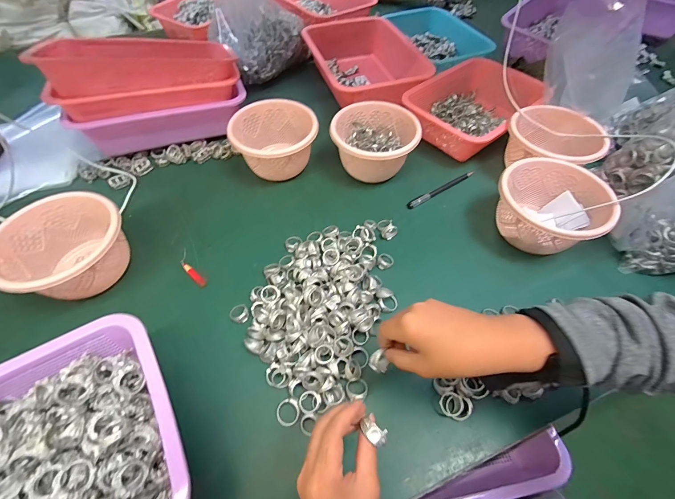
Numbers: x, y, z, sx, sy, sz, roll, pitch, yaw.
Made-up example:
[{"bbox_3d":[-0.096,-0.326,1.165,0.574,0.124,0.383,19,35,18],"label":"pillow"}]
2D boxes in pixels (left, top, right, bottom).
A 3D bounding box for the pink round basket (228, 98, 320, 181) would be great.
[{"bbox_3d":[-0.108,-0.188,0.554,0.138,0.088,0.127,0,57,-1],"label":"pink round basket"}]

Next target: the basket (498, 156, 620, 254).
[{"bbox_3d":[0.305,-0.052,0.461,0.138,0.090,0.139,0,57,-1],"label":"basket"}]

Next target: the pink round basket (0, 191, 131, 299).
[{"bbox_3d":[-0.361,0.004,0.424,0.138,0.086,0.141,0,57,-1],"label":"pink round basket"}]

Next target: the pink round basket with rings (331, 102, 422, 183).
[{"bbox_3d":[0.065,-0.184,0.552,0.142,0.085,0.130,0,57,-1],"label":"pink round basket with rings"}]

